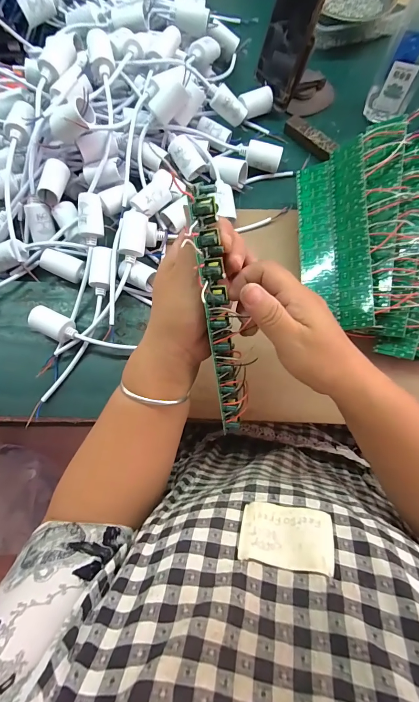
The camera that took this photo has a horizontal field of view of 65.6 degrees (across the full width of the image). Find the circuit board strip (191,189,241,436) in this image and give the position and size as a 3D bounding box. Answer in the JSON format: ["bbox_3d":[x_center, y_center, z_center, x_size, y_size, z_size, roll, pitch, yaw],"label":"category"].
[{"bbox_3d":[0.008,-0.020,0.259,0.018,0.024,0.199,-9,118,-2],"label":"circuit board strip"}]

